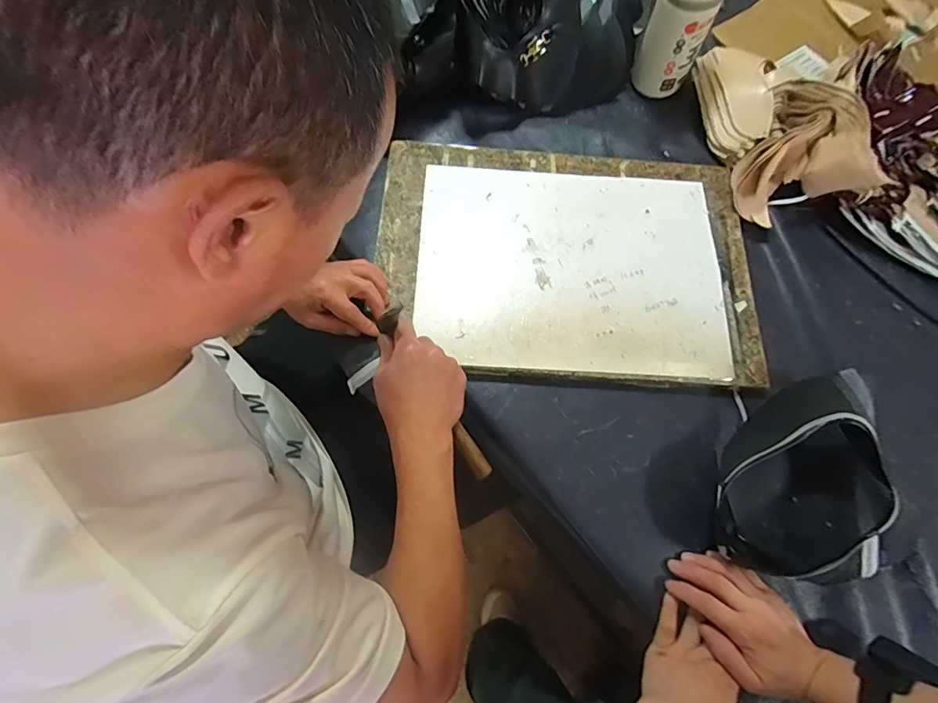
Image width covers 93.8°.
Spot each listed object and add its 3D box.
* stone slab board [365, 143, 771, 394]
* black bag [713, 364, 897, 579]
[{"bbox_3d":[0.123,-0.124,0.578,0.472,0.026,0.329,4,69,0],"label":"stone slab board"},{"bbox_3d":[0.361,0.141,0.451,0.158,0.095,0.186,42,74,13],"label":"black bag"}]

